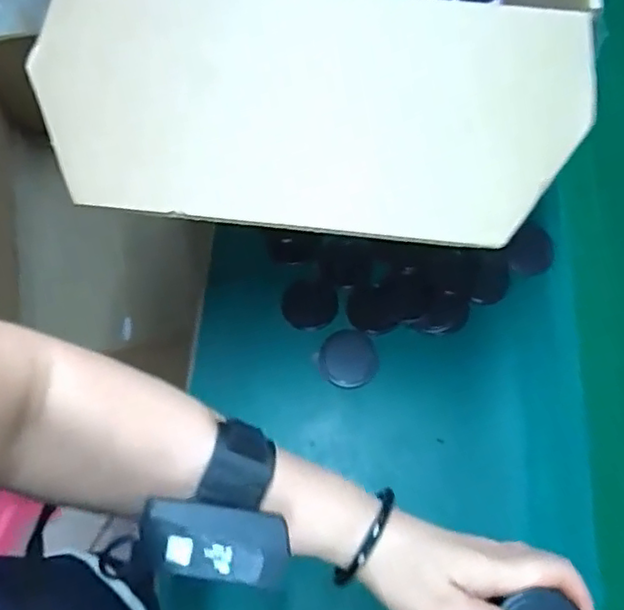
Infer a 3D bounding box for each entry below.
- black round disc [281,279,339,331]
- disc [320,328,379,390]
[{"bbox_3d":[-0.002,0.000,0.594,0.051,0.006,0.047,0,68,-1],"label":"black round disc"},{"bbox_3d":[0.033,0.049,0.577,0.051,0.004,0.053,0,68,-1],"label":"disc"}]

